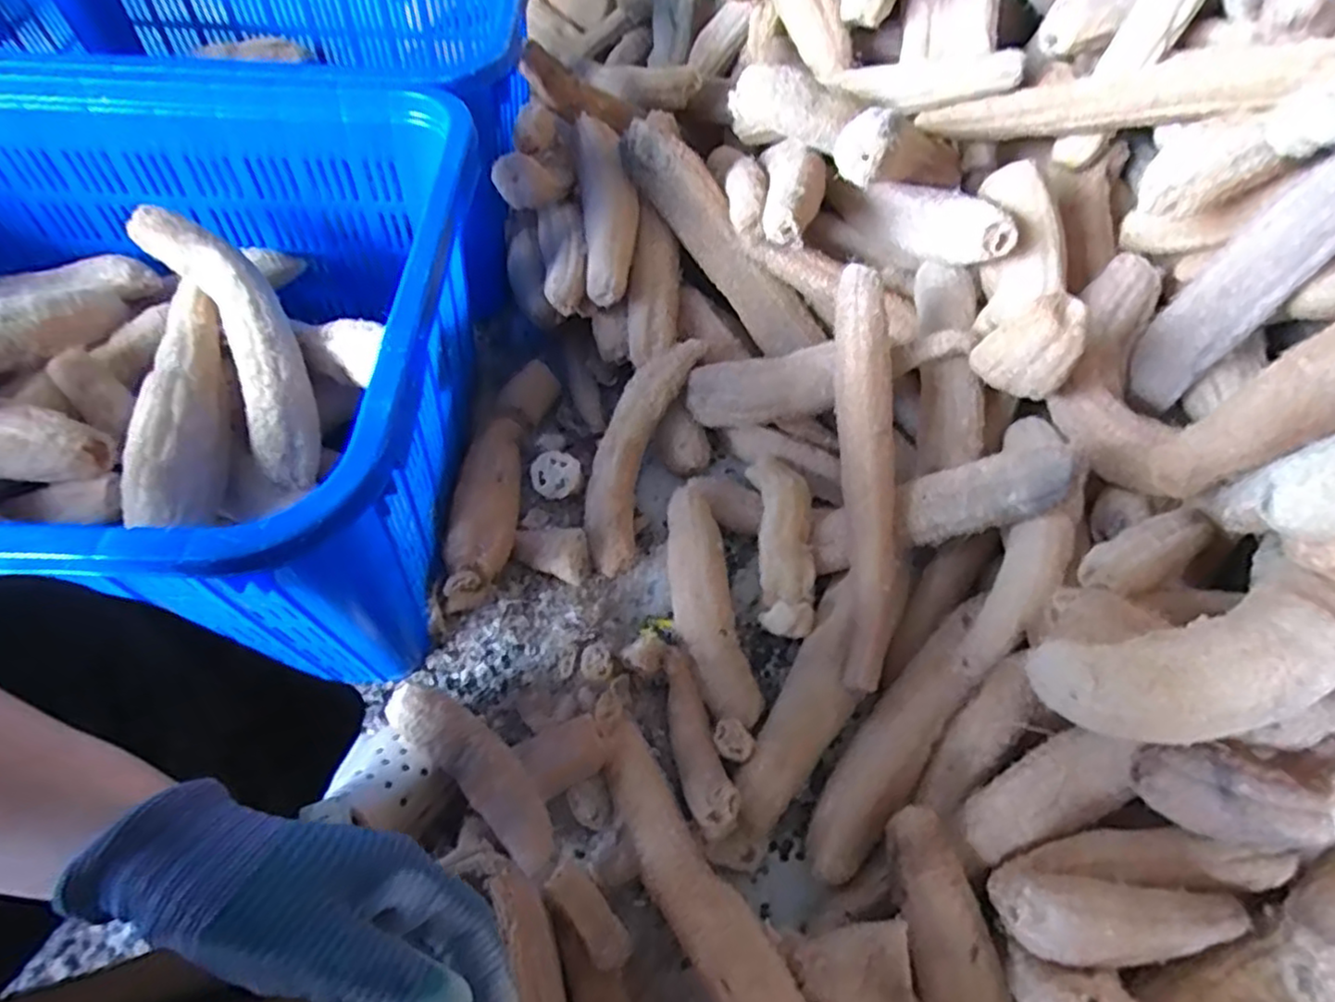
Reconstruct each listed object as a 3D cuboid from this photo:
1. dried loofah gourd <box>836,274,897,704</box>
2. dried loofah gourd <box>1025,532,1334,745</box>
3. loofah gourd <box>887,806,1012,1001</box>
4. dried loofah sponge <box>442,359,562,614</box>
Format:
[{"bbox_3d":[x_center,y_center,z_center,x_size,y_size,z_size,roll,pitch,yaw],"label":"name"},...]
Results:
[{"bbox_3d":[0.209,-0.025,0.727,0.056,0.053,0.438,-1,90,-4],"label":"dried loofah gourd"},{"bbox_3d":[0.397,0.107,0.493,0.235,0.084,0.104,-16,58,-14],"label":"dried loofah gourd"},{"bbox_3d":[0.238,0.386,0.578,0.061,0.053,0.222,-9,74,-10],"label":"loofah gourd"},{"bbox_3d":[-0.211,-0.036,0.885,0.076,0.084,0.395,6,55,0],"label":"dried loofah sponge"}]

